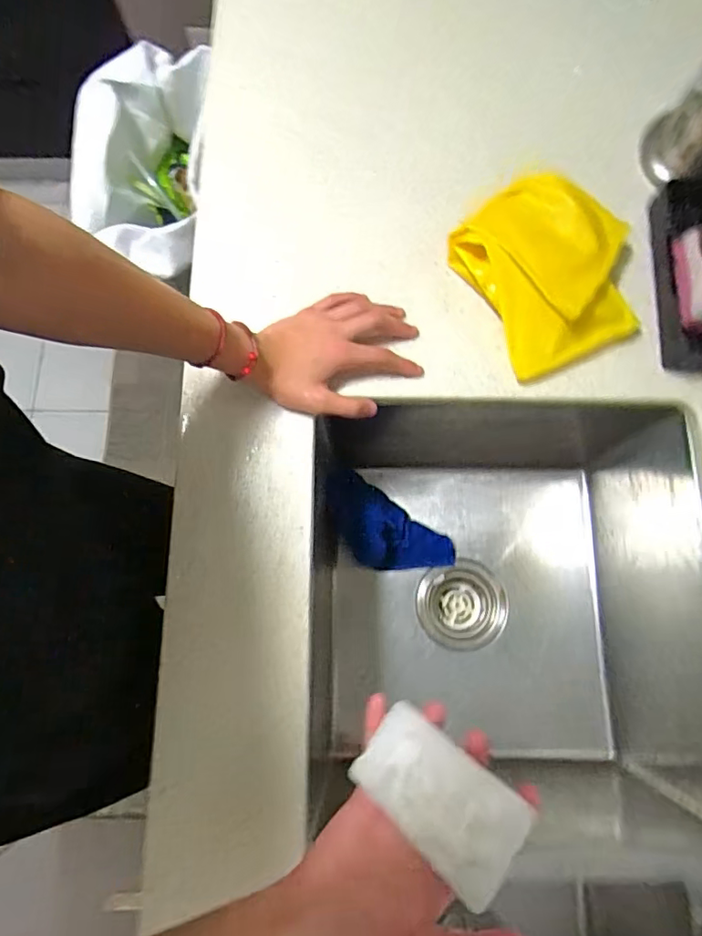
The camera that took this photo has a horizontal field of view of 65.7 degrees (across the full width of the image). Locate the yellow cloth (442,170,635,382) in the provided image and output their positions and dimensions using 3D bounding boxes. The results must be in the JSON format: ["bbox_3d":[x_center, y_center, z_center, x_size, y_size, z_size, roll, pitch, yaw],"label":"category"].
[{"bbox_3d":[0.189,-0.190,0.511,0.153,0.046,0.174,-26,77,-6],"label":"yellow cloth"}]

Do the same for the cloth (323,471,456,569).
[{"bbox_3d":[0.038,0.082,0.678,0.176,0.020,0.081,33,79,8],"label":"cloth"}]

